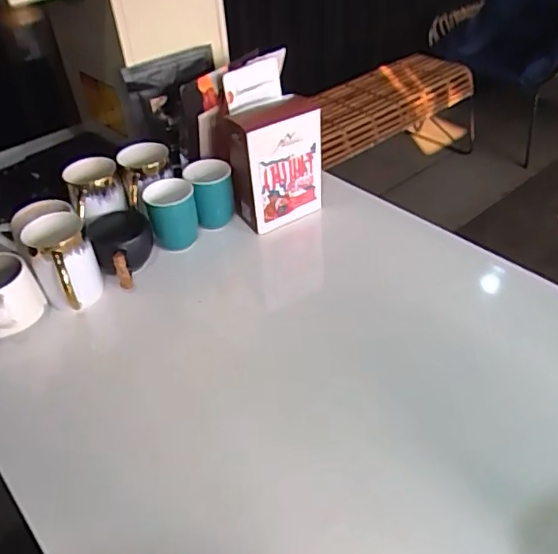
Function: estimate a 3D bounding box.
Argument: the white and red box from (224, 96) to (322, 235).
[{"bbox_3d":[-0.005,-0.157,0.777,0.116,0.161,0.071,-20,43,-18],"label":"white and red box"}]

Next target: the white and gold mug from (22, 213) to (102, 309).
[{"bbox_3d":[-0.259,-0.015,0.683,0.073,0.092,0.089,-23,44,-21],"label":"white and gold mug"}]

